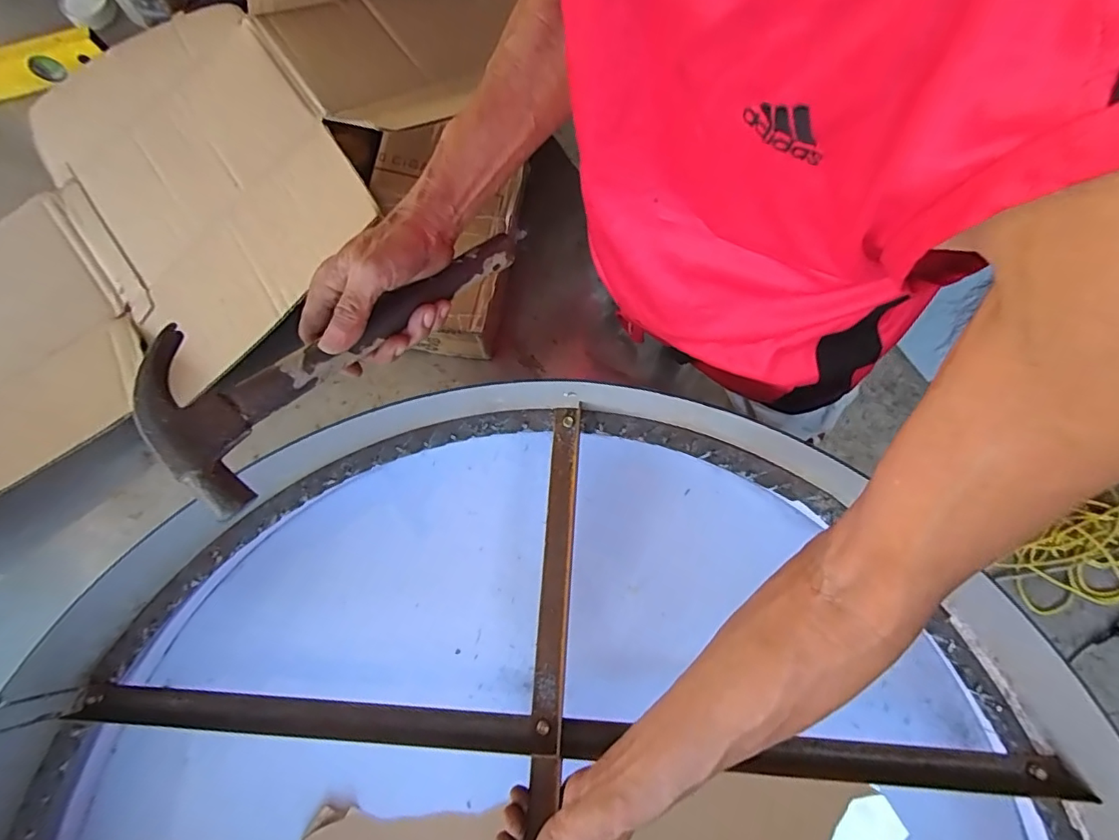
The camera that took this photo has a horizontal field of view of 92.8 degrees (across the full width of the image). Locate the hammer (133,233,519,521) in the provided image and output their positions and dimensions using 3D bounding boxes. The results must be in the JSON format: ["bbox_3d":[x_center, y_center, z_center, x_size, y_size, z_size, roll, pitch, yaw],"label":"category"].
[{"bbox_3d":[-0.153,-0.071,0.388,0.106,0.047,0.291,42,66,11],"label":"hammer"}]

